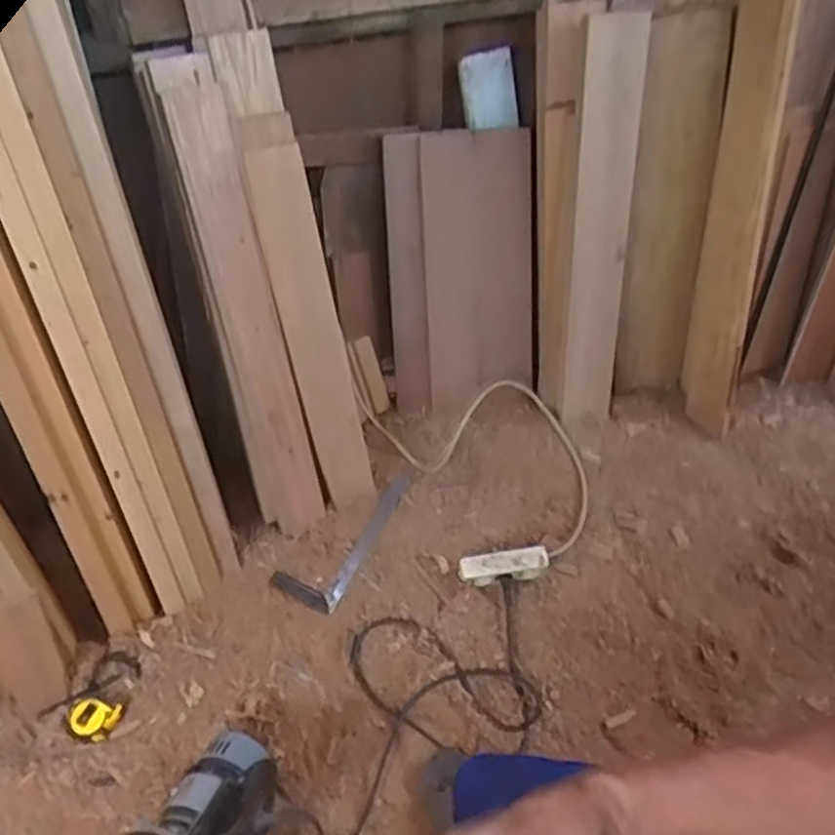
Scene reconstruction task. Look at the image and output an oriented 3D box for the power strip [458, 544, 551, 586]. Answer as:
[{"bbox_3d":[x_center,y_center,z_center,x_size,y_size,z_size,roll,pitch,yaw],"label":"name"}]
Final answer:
[{"bbox_3d":[0.155,0.268,1.321,0.156,0.061,0.044,-9,51,-9],"label":"power strip"}]

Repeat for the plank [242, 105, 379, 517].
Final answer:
[{"bbox_3d":[-0.168,-0.141,1.241,0.101,0.686,0.045,-21,33,-18],"label":"plank"}]

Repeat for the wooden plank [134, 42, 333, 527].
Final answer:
[{"bbox_3d":[-0.283,-0.154,1.238,0.111,0.825,0.047,-16,29,-14],"label":"wooden plank"}]

